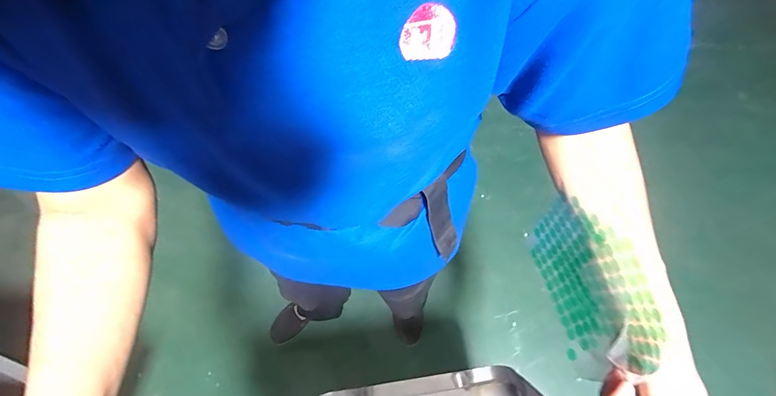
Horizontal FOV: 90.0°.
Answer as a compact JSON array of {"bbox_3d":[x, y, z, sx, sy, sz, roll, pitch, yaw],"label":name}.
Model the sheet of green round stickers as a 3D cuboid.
[{"bbox_3d":[0.180,0.079,0.357,0.023,0.135,0.148,-8,65,-2],"label":"sheet of green round stickers"}]

